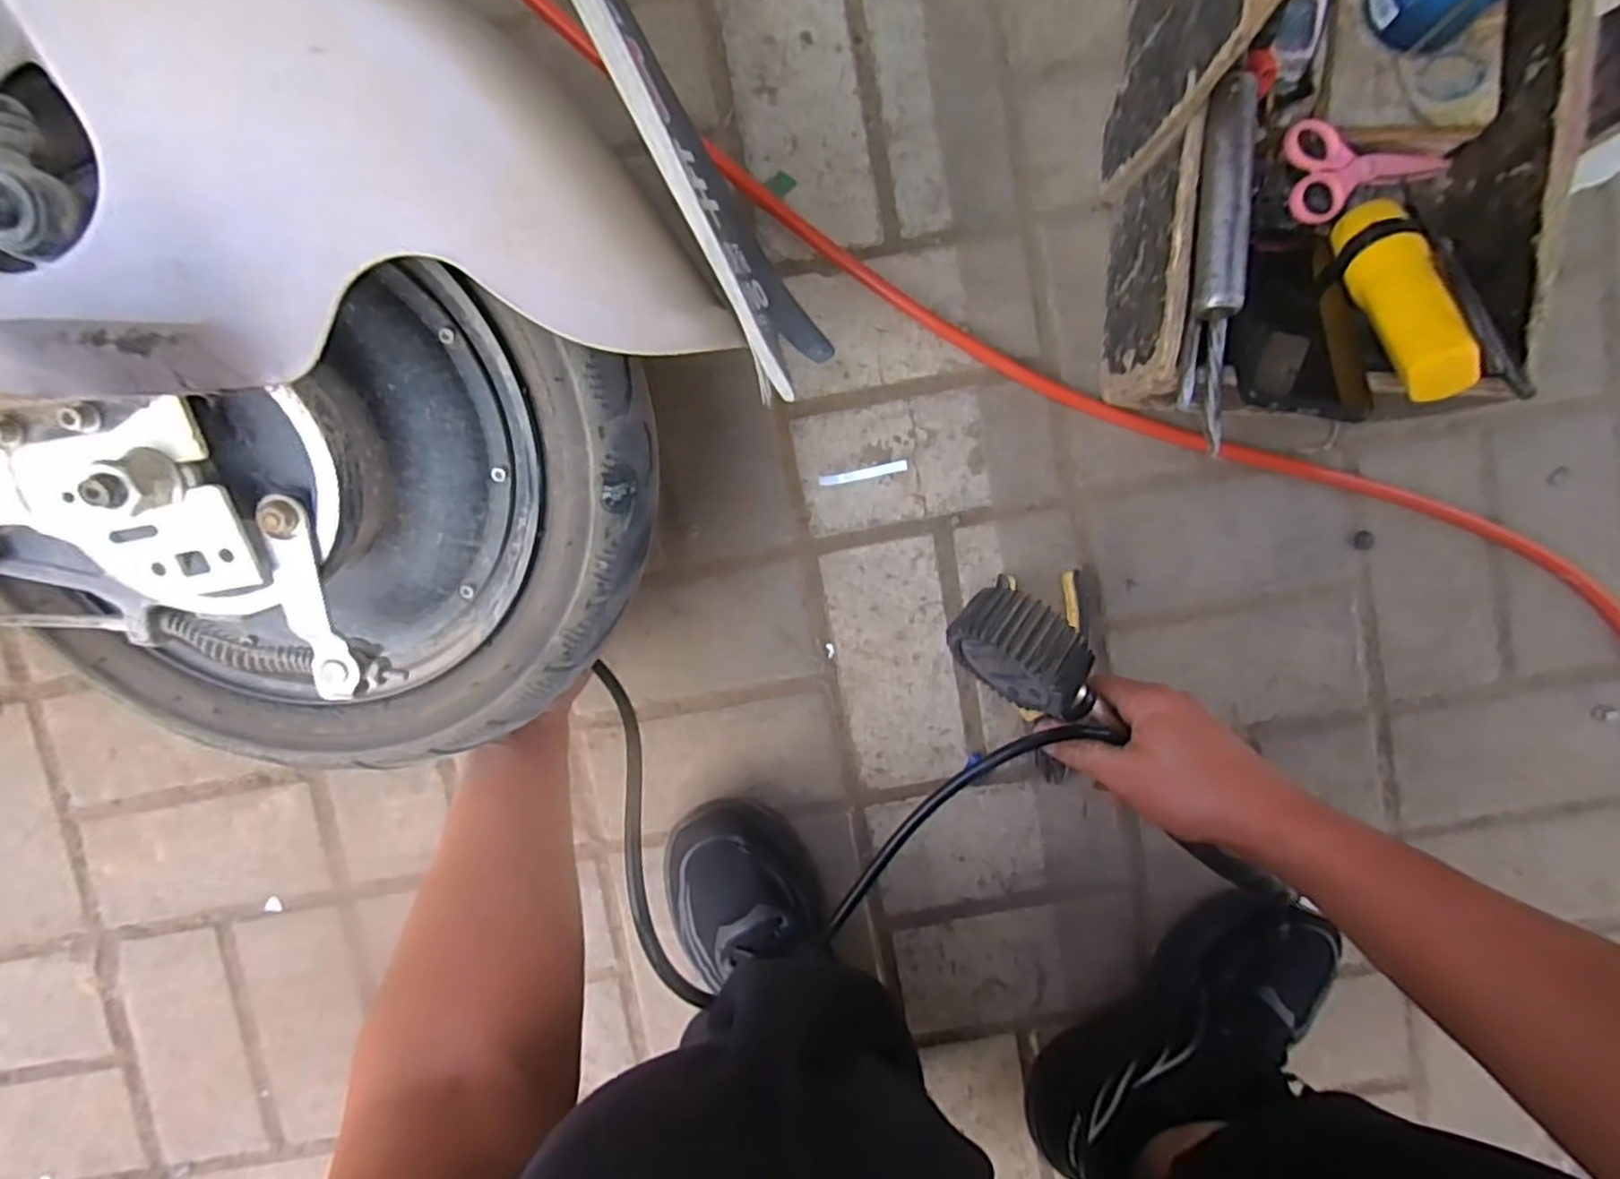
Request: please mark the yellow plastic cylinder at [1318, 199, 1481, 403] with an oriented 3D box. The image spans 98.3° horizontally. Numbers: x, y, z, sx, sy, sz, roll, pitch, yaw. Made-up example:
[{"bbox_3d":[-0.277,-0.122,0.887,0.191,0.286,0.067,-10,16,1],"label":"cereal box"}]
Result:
[{"bbox_3d":[0.340,-0.172,0.406,0.031,0.041,0.144,2,61,0],"label":"yellow plastic cylinder"}]

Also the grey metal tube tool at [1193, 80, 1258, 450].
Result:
[{"bbox_3d":[0.231,-0.182,0.395,0.023,0.024,0.197,2,94,0],"label":"grey metal tube tool"}]

